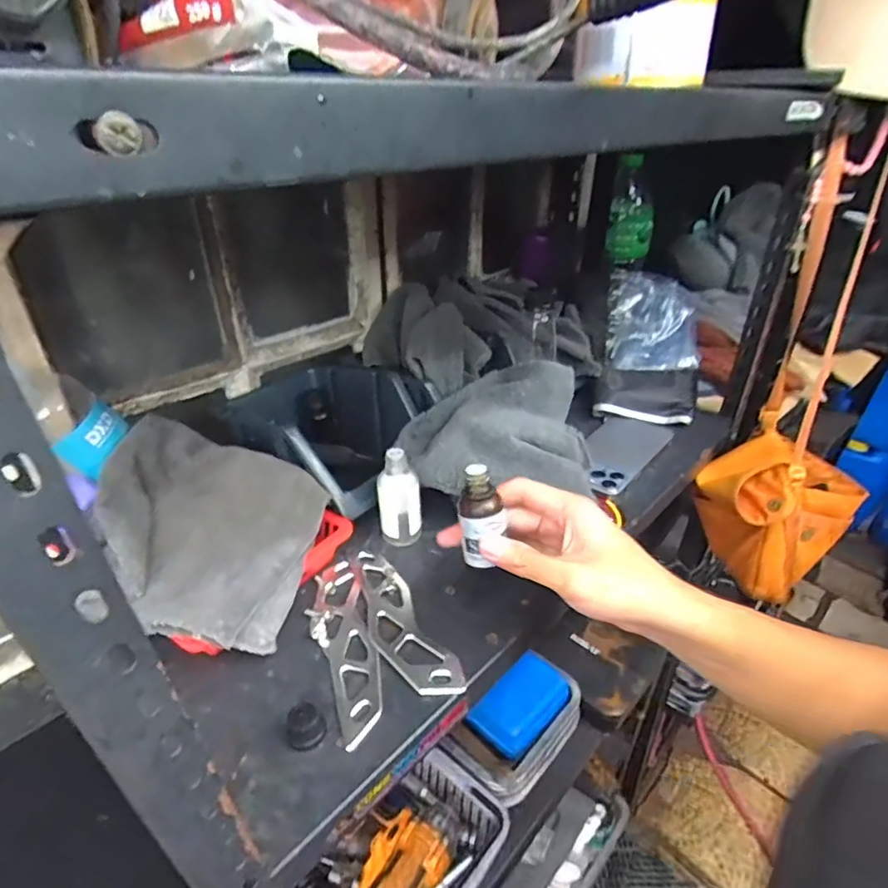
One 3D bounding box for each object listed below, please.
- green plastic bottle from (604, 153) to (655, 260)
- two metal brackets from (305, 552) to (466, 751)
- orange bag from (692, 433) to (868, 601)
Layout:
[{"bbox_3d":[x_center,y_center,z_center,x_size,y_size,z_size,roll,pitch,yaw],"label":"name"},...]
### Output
[{"bbox_3d":[0.261,-0.322,0.754,0.061,0.136,0.056,11,34,15],"label":"green plastic bottle"},{"bbox_3d":[-0.055,0.143,0.425,0.086,0.012,0.161,-13,36,-21],"label":"two metal brackets"},{"bbox_3d":[0.385,0.080,0.633,0.160,0.145,0.118,-8,34,-13],"label":"orange bag"}]

